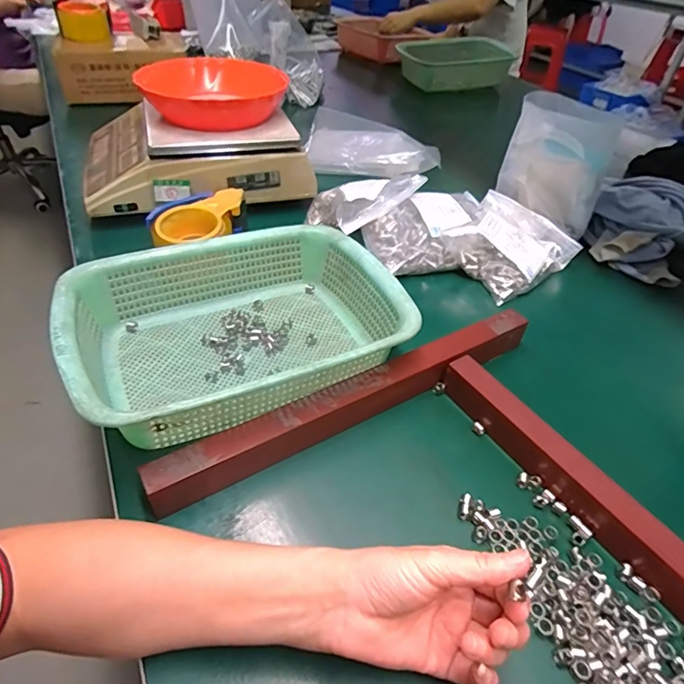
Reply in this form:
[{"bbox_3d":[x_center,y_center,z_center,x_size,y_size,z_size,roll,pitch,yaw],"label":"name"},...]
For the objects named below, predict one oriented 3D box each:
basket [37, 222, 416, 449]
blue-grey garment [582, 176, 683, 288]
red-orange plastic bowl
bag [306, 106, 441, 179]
[{"bbox_3d":[-0.093,-0.013,0.442,0.289,0.088,0.215,-18,47,-20],"label":"basket"},{"bbox_3d":[0.462,-0.159,0.653,0.211,0.075,0.187,22,47,19],"label":"blue-grey garment"},{"bbox_3d":[-0.185,-0.367,0.688,0.195,0.064,0.185,1,44,-1],"label":"red-orange plastic bowl"},{"bbox_3d":[0.062,-0.361,0.851,0.248,0.062,0.159,4,44,1],"label":"bag"}]

